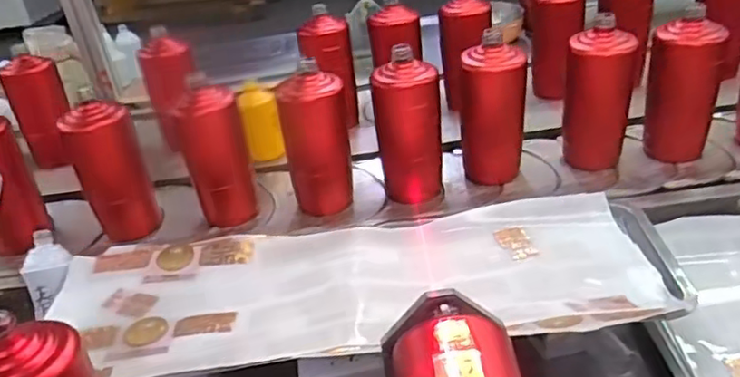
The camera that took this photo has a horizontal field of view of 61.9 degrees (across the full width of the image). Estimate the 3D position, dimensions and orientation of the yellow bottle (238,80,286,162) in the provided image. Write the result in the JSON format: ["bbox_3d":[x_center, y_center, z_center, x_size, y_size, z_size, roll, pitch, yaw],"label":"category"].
[{"bbox_3d":[-0.165,-0.100,0.928,0.052,0.115,0.053,-14,31,-11],"label":"yellow bottle"}]

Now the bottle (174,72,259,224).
[{"bbox_3d":[-0.193,-0.049,0.789,0.071,0.180,0.067,-4,30,6],"label":"bottle"}]

